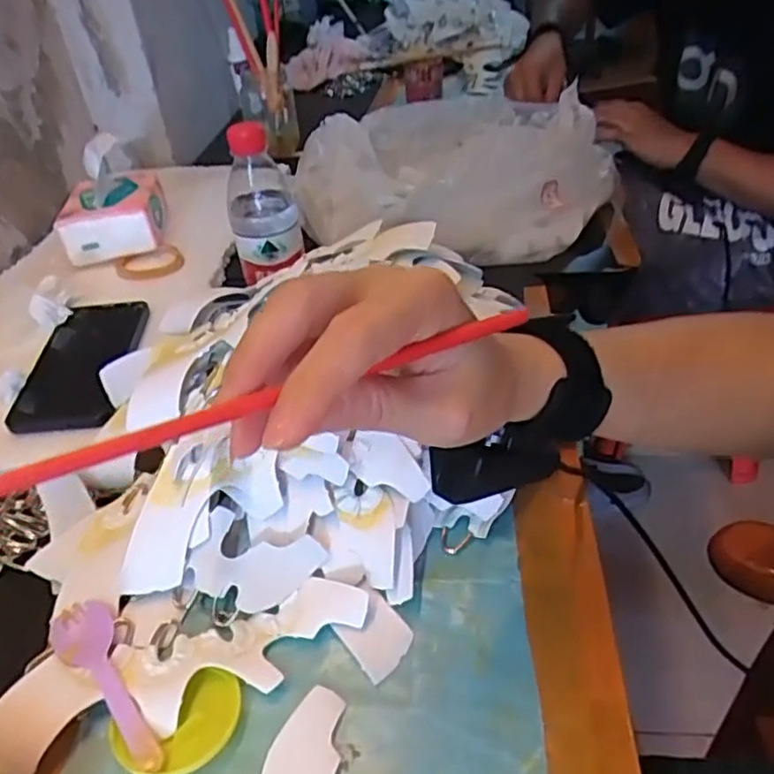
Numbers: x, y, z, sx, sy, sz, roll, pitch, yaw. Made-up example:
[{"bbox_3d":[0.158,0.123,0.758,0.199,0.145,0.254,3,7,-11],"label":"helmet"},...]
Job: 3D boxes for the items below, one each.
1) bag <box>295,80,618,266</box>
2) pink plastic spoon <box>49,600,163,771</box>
[{"bbox_3d":[0.090,-0.273,0.824,0.351,0.093,0.379,5,40,13],"label":"bag"},{"bbox_3d":[-0.148,0.156,0.360,0.032,0.011,0.109,-31,45,-28],"label":"pink plastic spoon"}]

